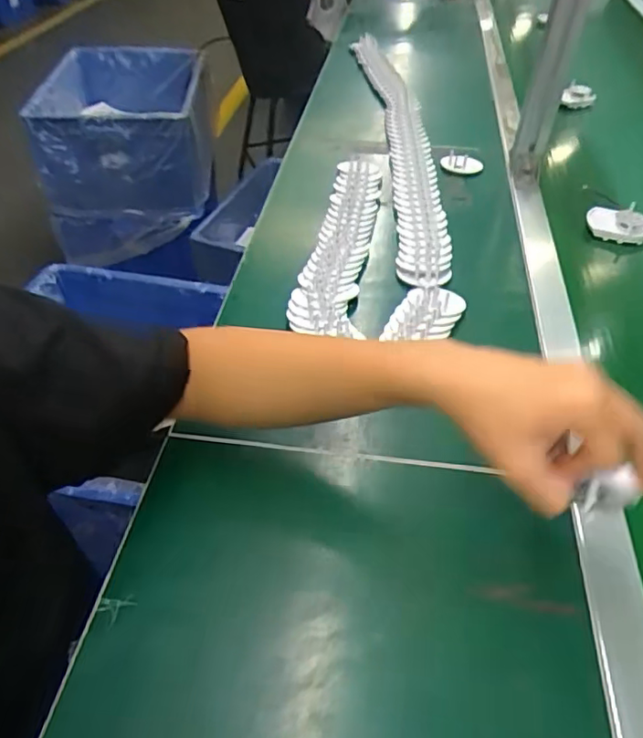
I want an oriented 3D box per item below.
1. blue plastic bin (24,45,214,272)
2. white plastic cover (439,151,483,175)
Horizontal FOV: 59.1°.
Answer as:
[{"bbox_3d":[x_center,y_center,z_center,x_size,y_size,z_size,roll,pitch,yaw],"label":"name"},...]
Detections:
[{"bbox_3d":[-0.523,-0.609,1.574,0.401,0.360,0.443,-1,45,-5],"label":"blue plastic bin"},{"bbox_3d":[0.214,-0.316,0.868,0.061,0.011,0.048,23,48,18],"label":"white plastic cover"}]

